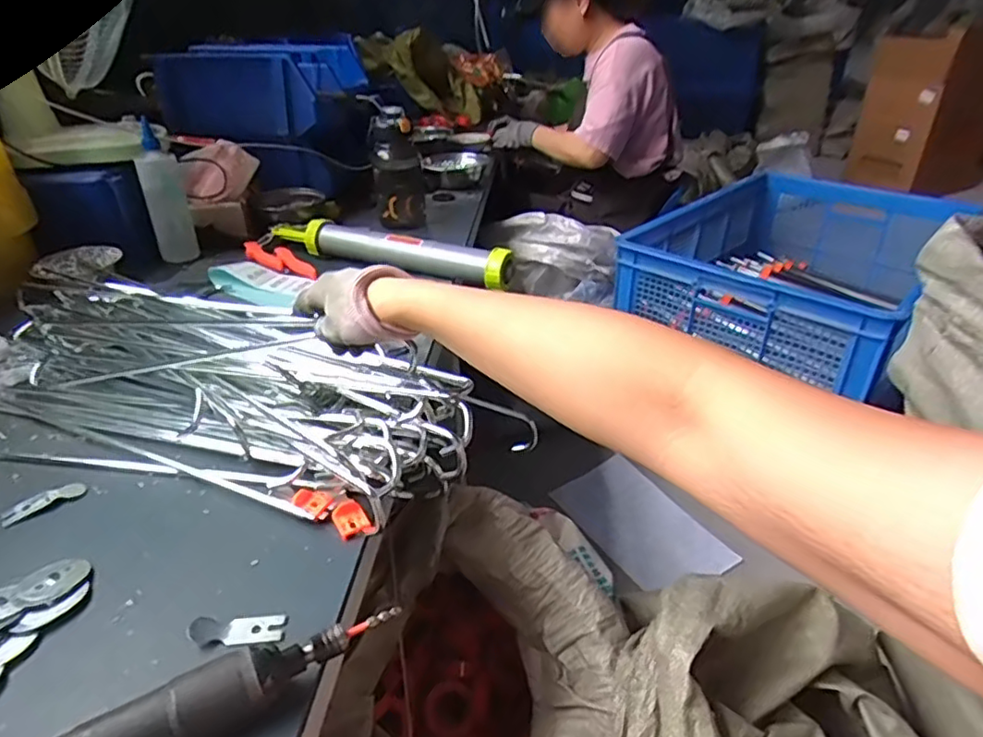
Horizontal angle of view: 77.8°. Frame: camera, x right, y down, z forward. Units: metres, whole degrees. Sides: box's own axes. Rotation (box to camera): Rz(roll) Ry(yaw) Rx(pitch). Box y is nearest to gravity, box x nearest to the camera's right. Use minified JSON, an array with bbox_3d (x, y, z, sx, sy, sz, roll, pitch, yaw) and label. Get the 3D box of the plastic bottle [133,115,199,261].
[{"bbox_3d":[-0.545,-0.282,1.025,0.061,0.209,0.055,-7,32,-8],"label":"plastic bottle"}]

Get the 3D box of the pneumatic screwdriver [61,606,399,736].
[{"bbox_3d":[-0.182,0.205,0.355,0.263,0.045,0.034,-20,36,-27],"label":"pneumatic screwdriver"}]

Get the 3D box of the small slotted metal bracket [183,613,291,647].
[{"bbox_3d":[-0.178,0.182,0.427,0.064,0.010,0.024,-2,32,-1],"label":"small slotted metal bracket"}]

